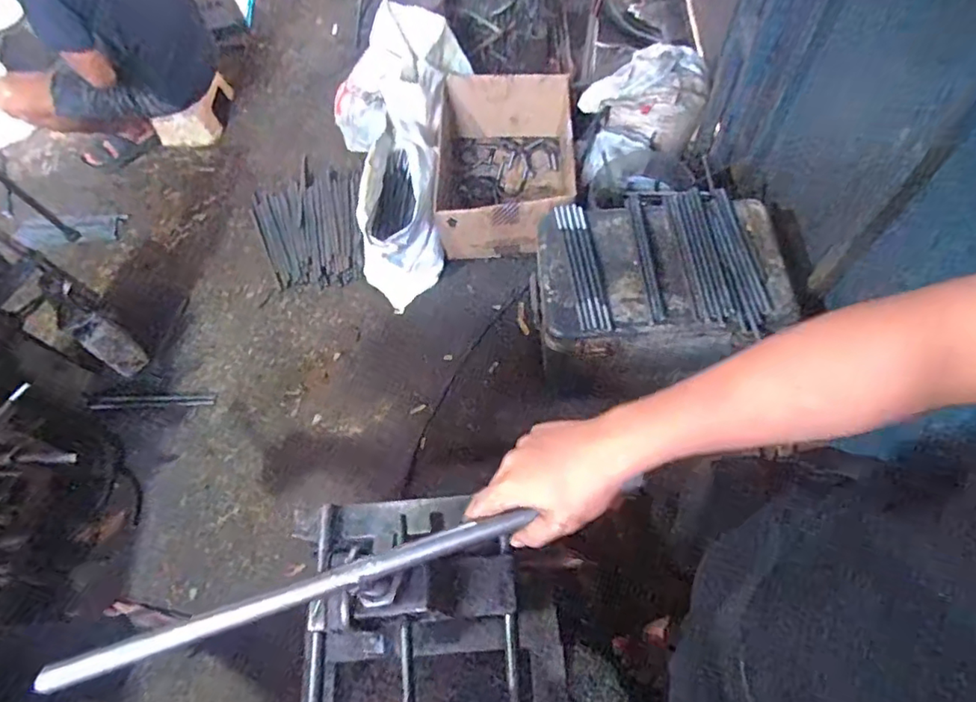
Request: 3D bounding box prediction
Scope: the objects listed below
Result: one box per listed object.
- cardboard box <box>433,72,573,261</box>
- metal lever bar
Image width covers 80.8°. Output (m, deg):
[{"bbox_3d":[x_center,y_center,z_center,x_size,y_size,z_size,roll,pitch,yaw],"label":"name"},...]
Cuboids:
[{"bbox_3d":[0.047,-0.529,1.662,0.389,0.228,0.510,-2,65,5],"label":"cardboard box"},{"bbox_3d":[-0.151,0.188,0.442,0.379,0.018,0.016,-18,65,-3],"label":"metal lever bar"}]

